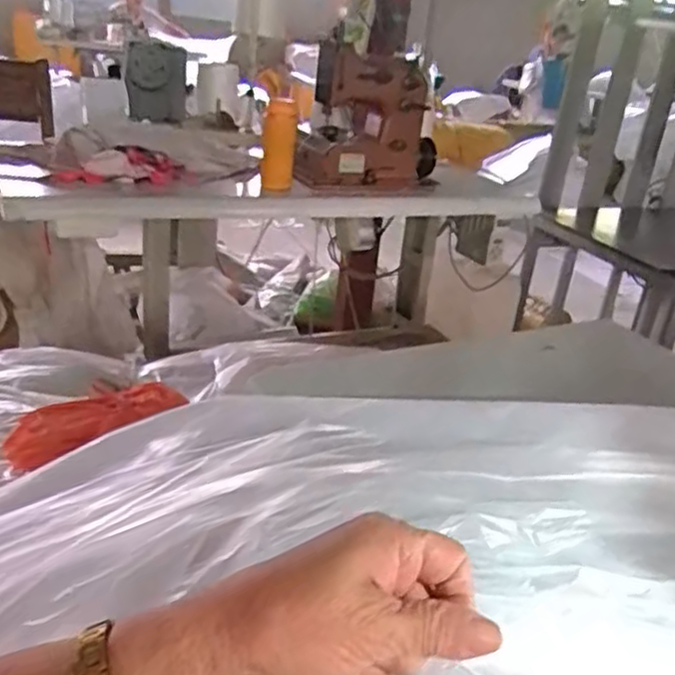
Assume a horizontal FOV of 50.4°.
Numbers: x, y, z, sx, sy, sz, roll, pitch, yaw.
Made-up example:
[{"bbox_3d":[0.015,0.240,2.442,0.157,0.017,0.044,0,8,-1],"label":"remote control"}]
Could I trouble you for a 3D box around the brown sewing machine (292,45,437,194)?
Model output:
[{"bbox_3d":[0.069,-0.454,1.524,0.299,0.267,0.140,-4,27,-22],"label":"brown sewing machine"}]

